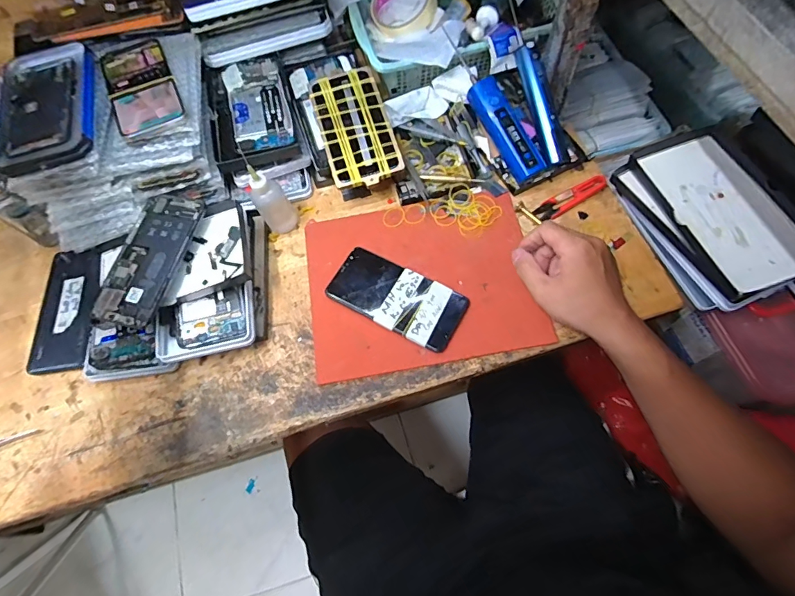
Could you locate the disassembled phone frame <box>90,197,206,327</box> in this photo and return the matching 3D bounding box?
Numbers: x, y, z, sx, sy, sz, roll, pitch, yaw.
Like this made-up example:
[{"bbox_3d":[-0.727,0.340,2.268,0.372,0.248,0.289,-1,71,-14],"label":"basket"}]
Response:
[{"bbox_3d":[-0.277,-0.043,0.484,0.076,0.009,0.155,13,70,11],"label":"disassembled phone frame"}]

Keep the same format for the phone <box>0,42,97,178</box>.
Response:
[{"bbox_3d":[-0.386,-0.216,0.482,0.101,0.015,0.195,-16,66,-2],"label":"phone"}]

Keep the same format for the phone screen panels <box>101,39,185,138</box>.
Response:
[{"bbox_3d":[-0.290,-0.242,0.495,0.070,0.007,0.143,-24,67,-6],"label":"phone screen panels"}]

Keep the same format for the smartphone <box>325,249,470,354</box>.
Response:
[{"bbox_3d":[-0.001,-0.001,0.492,0.150,0.014,0.072,26,71,15],"label":"smartphone"}]

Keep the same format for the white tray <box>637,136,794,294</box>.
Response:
[{"bbox_3d":[0.354,-0.098,0.477,0.102,0.020,0.189,-18,66,-3],"label":"white tray"}]

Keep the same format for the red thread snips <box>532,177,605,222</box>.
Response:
[{"bbox_3d":[0.209,-0.122,0.532,0.096,0.012,0.024,-29,69,-9],"label":"red thread snips"}]

